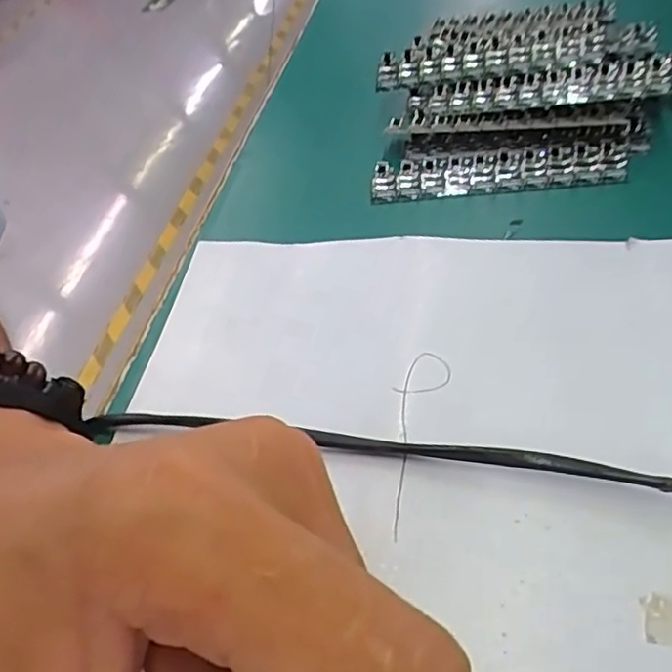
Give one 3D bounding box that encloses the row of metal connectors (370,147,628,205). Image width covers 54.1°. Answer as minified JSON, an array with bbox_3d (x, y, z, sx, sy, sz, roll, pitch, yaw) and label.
[{"bbox_3d":[0.072,-0.074,0.295,0.110,0.007,0.023,-7,44,7],"label":"row of metal connectors"}]

